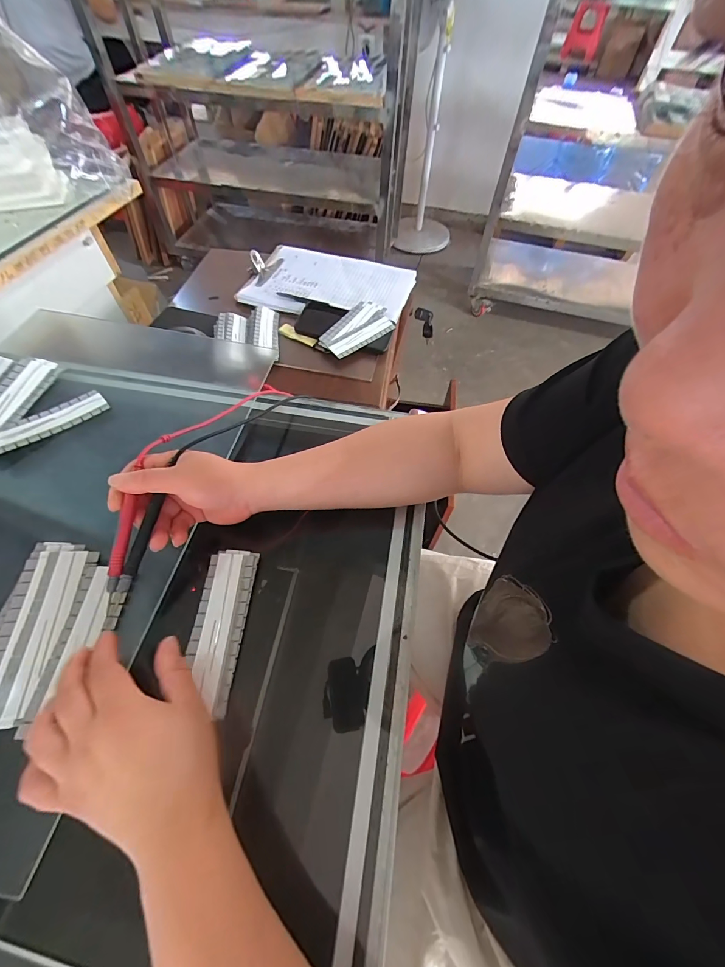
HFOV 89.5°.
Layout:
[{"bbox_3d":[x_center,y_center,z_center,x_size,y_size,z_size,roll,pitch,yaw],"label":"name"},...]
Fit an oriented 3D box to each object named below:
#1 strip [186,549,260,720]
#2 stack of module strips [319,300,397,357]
[{"bbox_3d":[-0.120,0.116,0.306,0.042,0.007,0.123,5,57,-1],"label":"strip"},{"bbox_3d":[-0.010,-0.267,0.627,0.134,0.007,0.081,-41,72,-21],"label":"stack of module strips"}]

